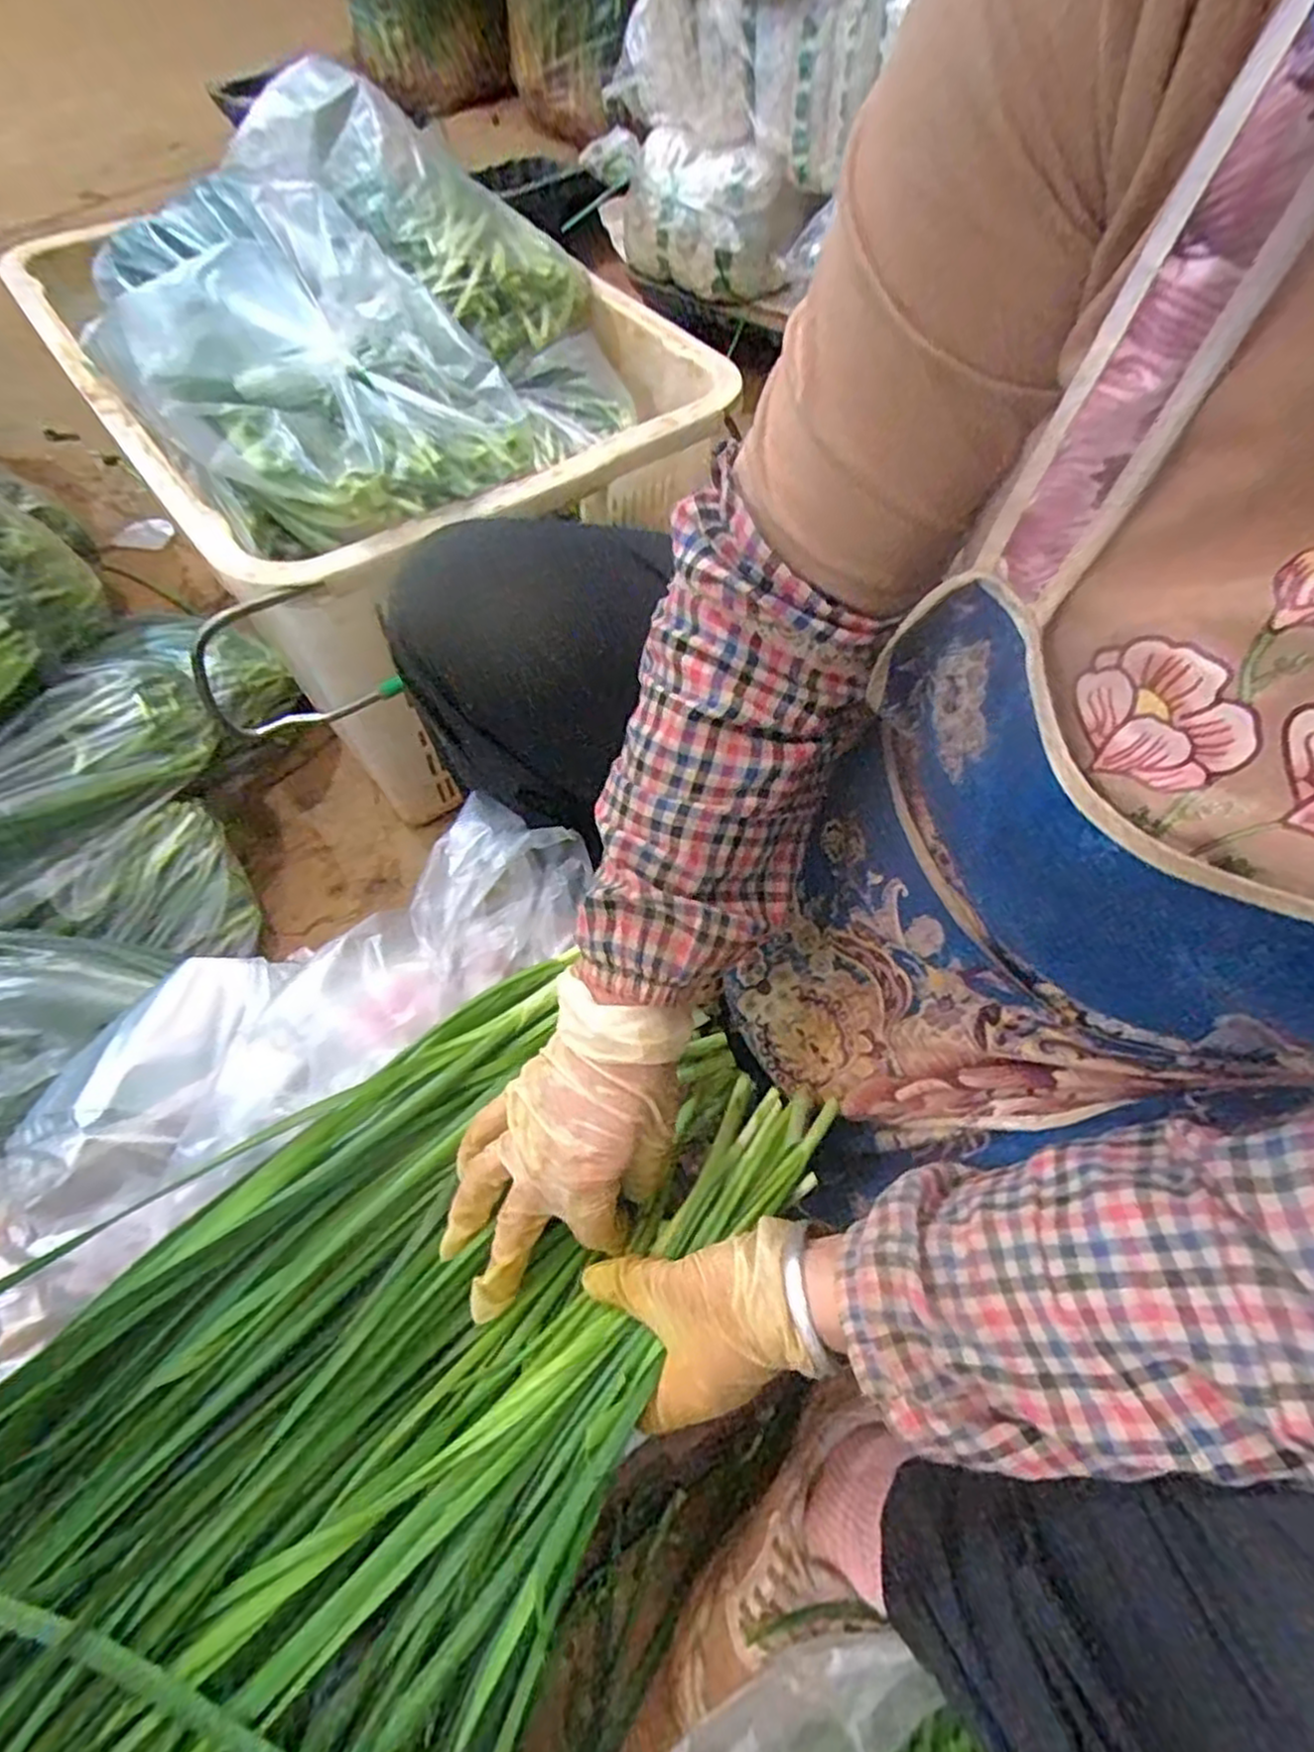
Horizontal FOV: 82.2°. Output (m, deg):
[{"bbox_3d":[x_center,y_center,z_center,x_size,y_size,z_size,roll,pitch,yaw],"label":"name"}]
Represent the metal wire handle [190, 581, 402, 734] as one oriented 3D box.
[{"bbox_3d":[-0.266,-0.155,0.551,0.133,0.102,0.019,-23,48,-13],"label":"metal wire handle"}]

